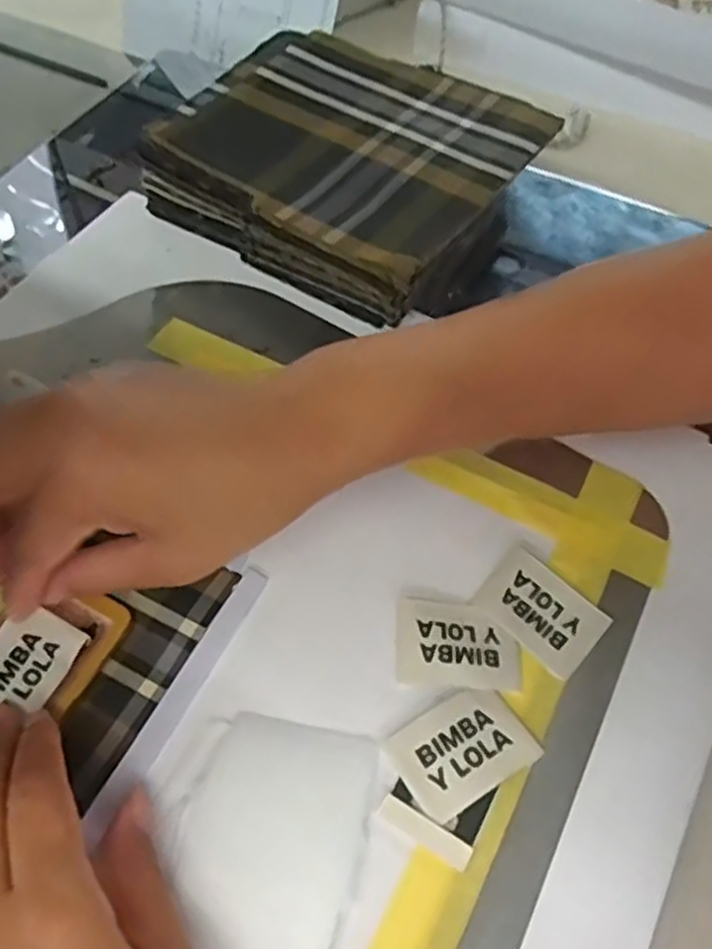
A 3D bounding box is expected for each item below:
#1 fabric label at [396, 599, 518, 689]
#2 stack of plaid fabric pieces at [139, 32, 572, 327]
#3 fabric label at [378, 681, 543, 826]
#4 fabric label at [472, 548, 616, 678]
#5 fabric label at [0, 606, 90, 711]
[{"bbox_3d":[0.041,0.067,0.294,0.047,0.004,0.035,5,59,-3],"label":"fabric label"},{"bbox_3d":[-0.004,-0.167,0.413,0.178,0.055,0.147,32,63,20],"label":"stack of plaid fabric pieces"},{"bbox_3d":[0.039,0.101,0.272,0.048,0.004,0.034,-28,61,-16],"label":"fabric label"},{"bbox_3d":[0.076,0.055,0.302,0.047,0.004,0.035,38,65,22],"label":"fabric label"},{"bbox_3d":[-0.131,0.076,0.287,0.033,0.004,0.048,28,67,9],"label":"fabric label"}]

